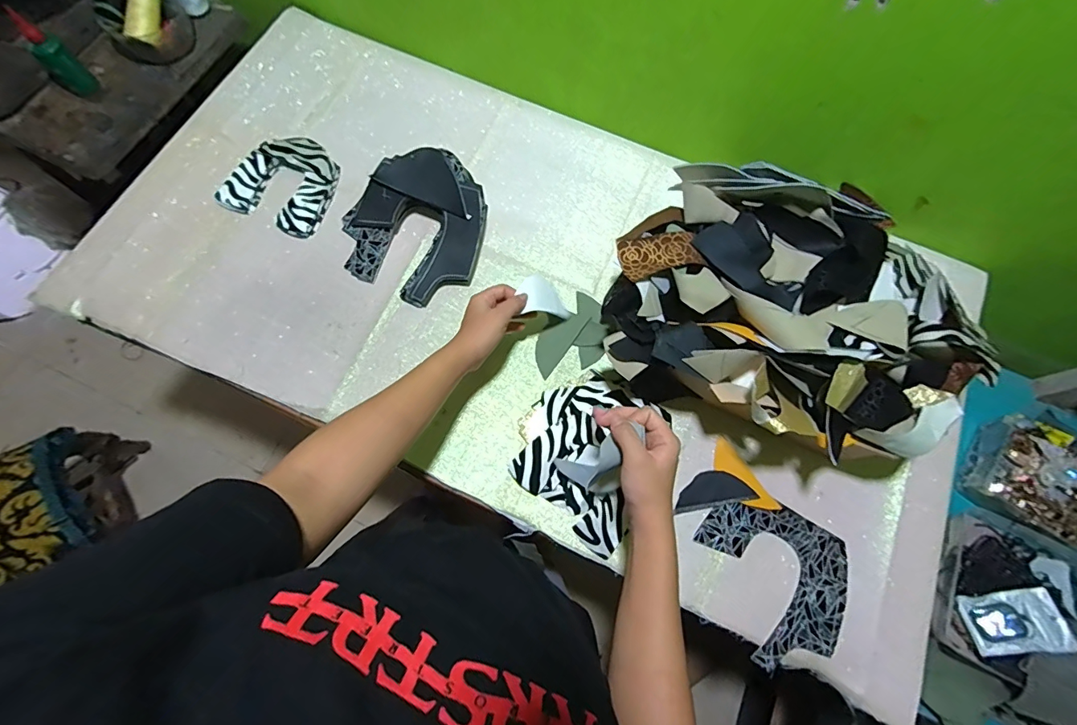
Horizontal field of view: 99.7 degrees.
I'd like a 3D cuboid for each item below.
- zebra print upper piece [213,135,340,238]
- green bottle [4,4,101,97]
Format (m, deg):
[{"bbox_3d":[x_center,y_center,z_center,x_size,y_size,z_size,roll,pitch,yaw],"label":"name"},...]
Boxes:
[{"bbox_3d":[-0.377,-0.274,0.679,0.152,0.015,0.147,24,73,5],"label":"zebra print upper piece"},{"bbox_3d":[-0.734,-0.462,0.688,0.049,0.104,0.047,44,76,11],"label":"green bottle"}]

